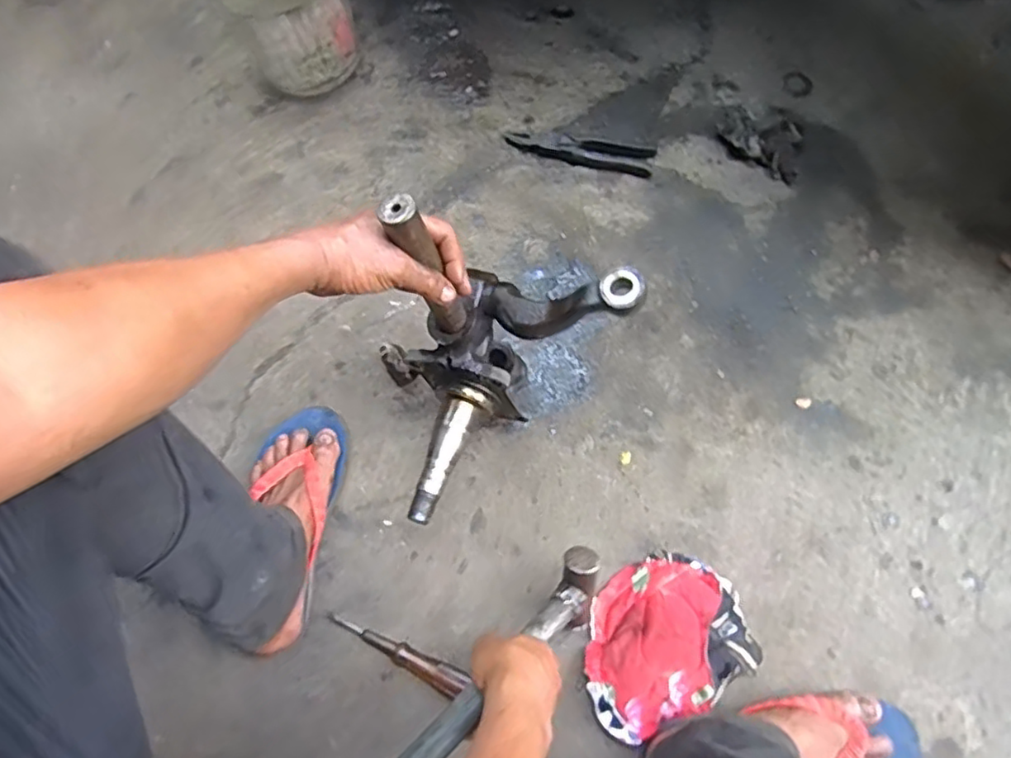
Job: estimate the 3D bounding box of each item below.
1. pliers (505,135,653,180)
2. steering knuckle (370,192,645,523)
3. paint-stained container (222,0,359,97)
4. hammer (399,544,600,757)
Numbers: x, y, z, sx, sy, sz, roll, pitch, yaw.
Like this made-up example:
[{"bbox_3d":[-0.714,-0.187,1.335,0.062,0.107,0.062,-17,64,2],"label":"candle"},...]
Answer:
[{"bbox_3d":[0.109,-0.336,0.941,0.216,0.011,0.054,11,70,6],"label":"pliers"},{"bbox_3d":[-0.024,-0.019,0.608,0.268,0.279,0.134,-38,72,-12],"label":"steering knuckle"},{"bbox_3d":[-0.303,-0.528,0.952,0.166,0.149,0.151,-28,71,-9],"label":"paint-stained container"},{"bbox_3d":[-0.007,0.263,0.559,0.055,0.077,0.310,43,42,16],"label":"hammer"}]

